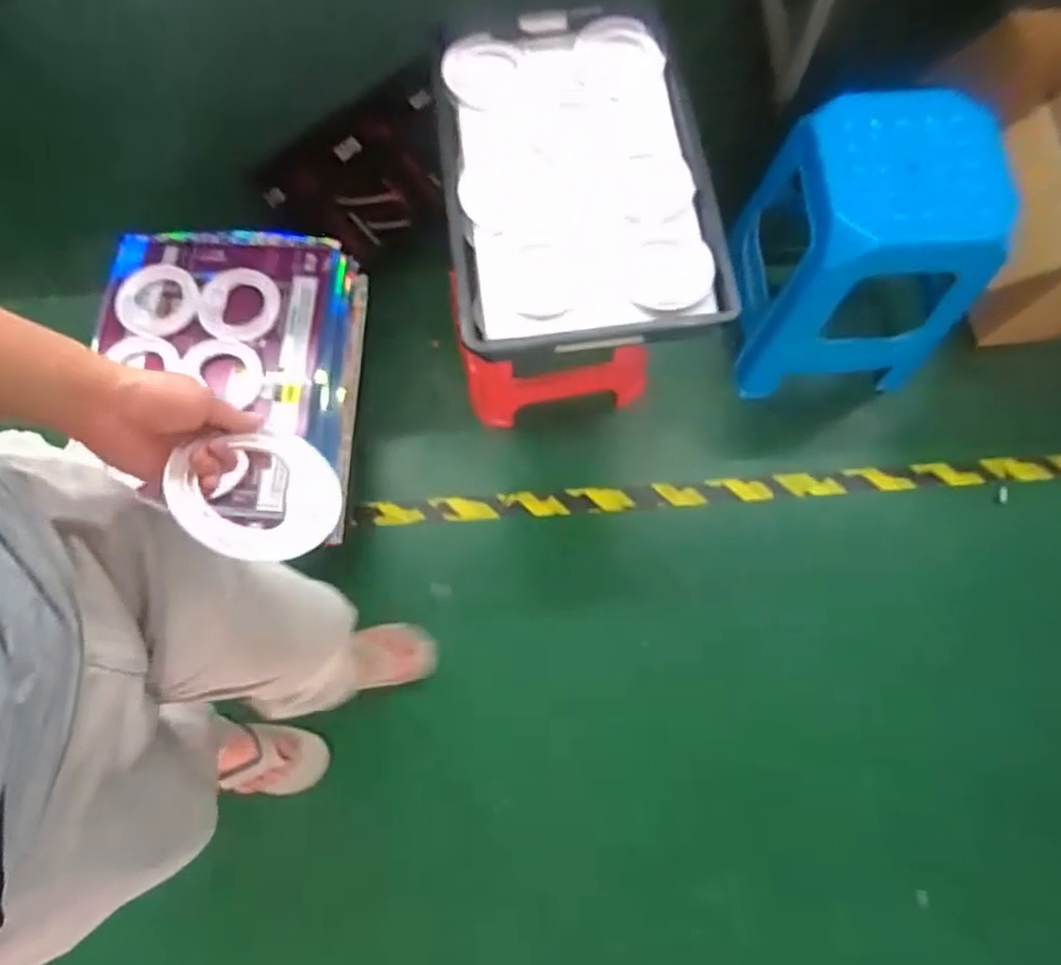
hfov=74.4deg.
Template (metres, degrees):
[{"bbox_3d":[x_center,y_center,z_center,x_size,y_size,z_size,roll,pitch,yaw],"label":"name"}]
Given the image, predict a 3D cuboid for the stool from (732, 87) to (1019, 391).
[{"bbox_3d":[0.593,-0.414,1.262,0.327,0.469,0.338,1,76,1],"label":"stool"}]

